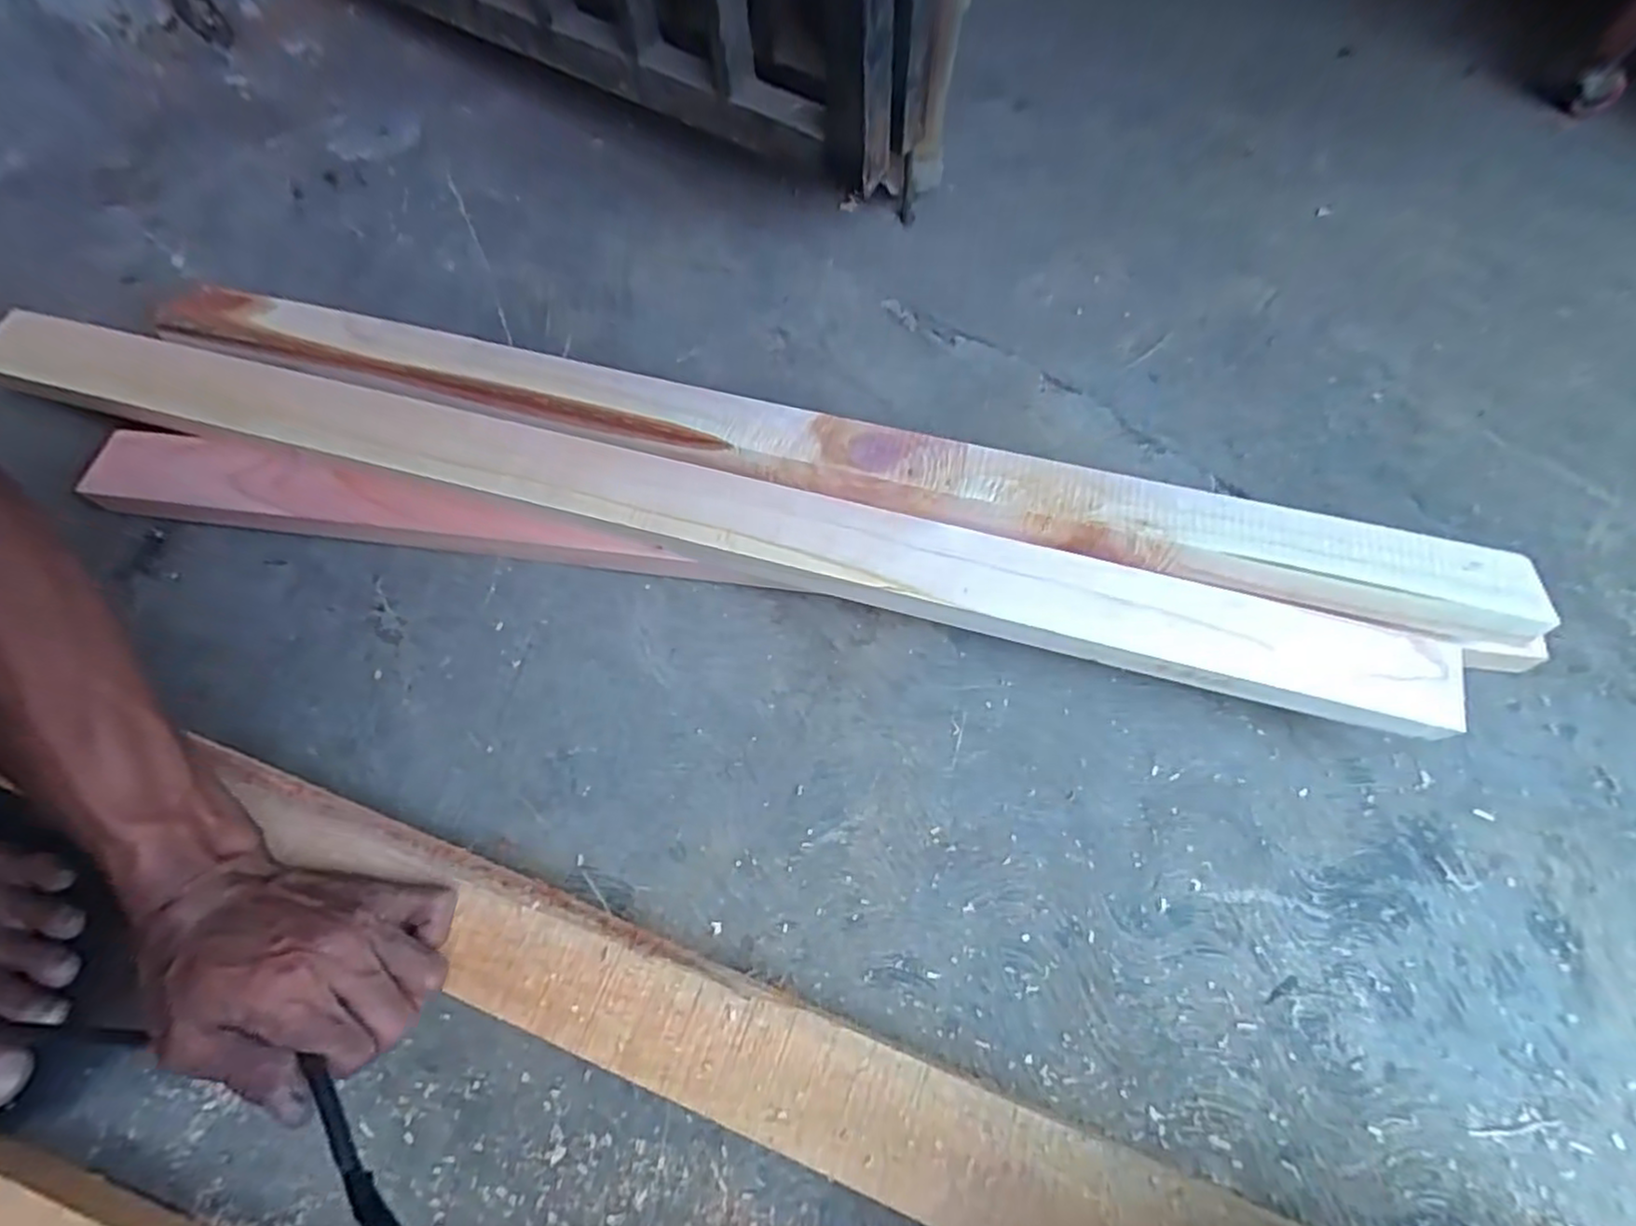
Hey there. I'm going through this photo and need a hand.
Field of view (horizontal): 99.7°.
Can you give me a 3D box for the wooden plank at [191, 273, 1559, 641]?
[{"bbox_3d":[-0.022,-0.120,0.491,0.963,0.022,0.072,13,65,6],"label":"wooden plank"}]

